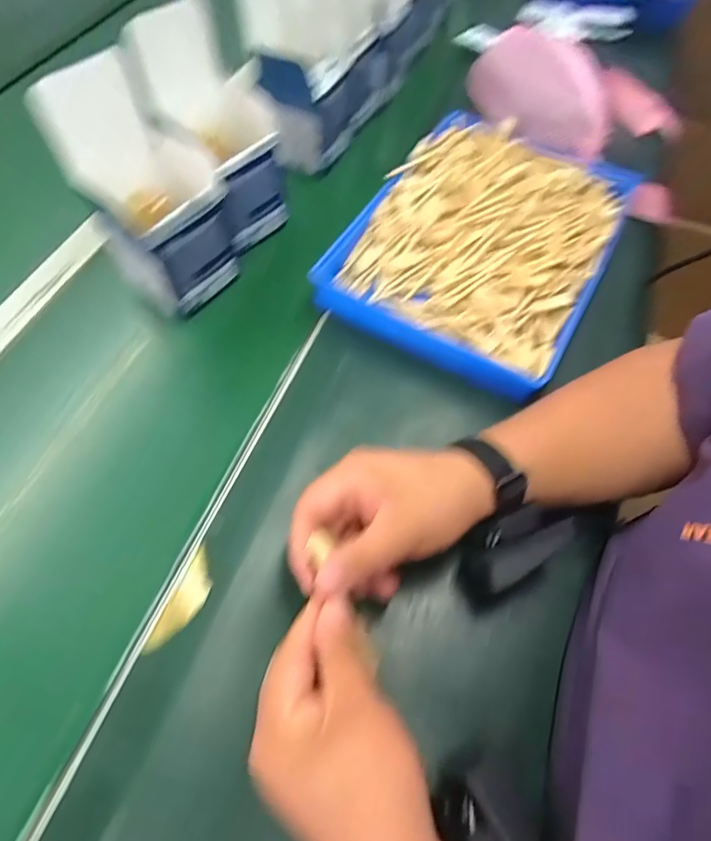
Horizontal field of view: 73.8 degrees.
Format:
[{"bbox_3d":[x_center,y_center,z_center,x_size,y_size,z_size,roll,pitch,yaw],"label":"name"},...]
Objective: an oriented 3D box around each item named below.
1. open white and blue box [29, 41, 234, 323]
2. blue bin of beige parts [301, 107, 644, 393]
[{"bbox_3d":[-0.178,-0.188,0.407,0.102,0.162,0.099,34,65,15],"label":"open white and blue box"},{"bbox_3d":[0.126,-0.190,0.478,0.233,0.051,0.306,28,64,12],"label":"blue bin of beige parts"}]

